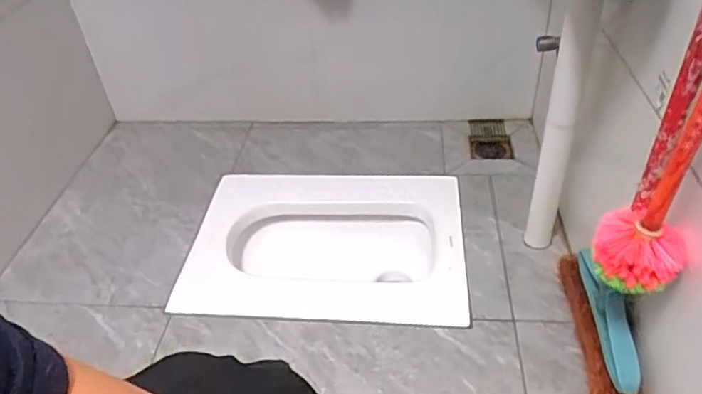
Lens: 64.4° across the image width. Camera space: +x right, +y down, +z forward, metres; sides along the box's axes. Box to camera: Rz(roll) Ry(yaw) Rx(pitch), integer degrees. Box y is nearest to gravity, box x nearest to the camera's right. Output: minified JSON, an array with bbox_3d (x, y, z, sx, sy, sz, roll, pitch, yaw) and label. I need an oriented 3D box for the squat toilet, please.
[{"bbox_3d":[-0.045,0.144,1.162,0.541,0.192,0.379,0,40,6],"label":"squat toilet"}]

